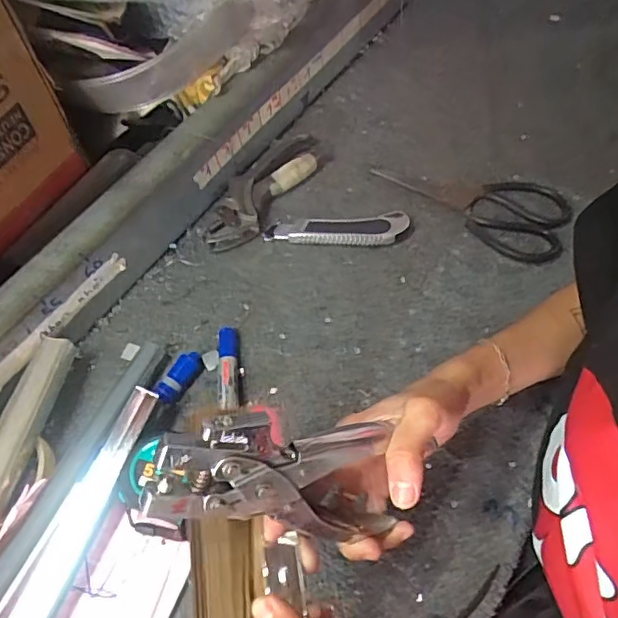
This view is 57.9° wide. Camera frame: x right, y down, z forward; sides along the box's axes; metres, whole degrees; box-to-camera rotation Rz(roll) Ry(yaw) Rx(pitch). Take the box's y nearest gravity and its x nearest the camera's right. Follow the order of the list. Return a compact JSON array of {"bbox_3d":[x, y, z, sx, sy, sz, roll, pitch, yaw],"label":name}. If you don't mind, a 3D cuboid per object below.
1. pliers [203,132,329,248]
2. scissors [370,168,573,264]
[{"bbox_3d":[-0.052,-0.131,0.611,0.063,0.029,0.177,31,65,21],"label":"pliers"},{"bbox_3d":[0.178,-0.125,0.595,0.209,0.009,0.108,36,66,23],"label":"scissors"}]

